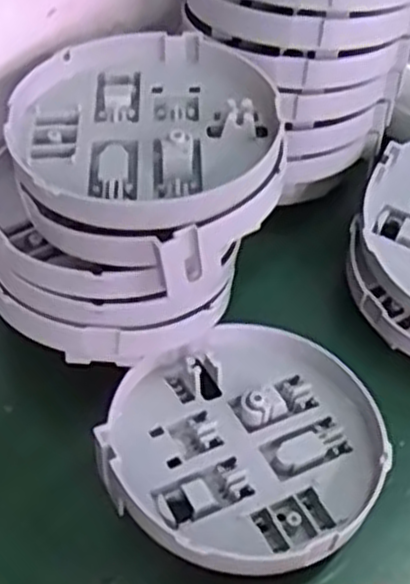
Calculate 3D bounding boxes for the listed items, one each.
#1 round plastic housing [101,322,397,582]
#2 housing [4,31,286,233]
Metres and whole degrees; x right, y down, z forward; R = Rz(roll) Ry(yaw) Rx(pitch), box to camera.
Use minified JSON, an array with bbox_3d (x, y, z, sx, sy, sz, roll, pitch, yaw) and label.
[{"bbox_3d":[0.016,0.057,0.306,0.107,0.021,0.102,2,51,-3],"label":"round plastic housing"},{"bbox_3d":[-0.022,-0.066,0.311,0.106,0.016,0.102,2,51,-3],"label":"housing"}]

